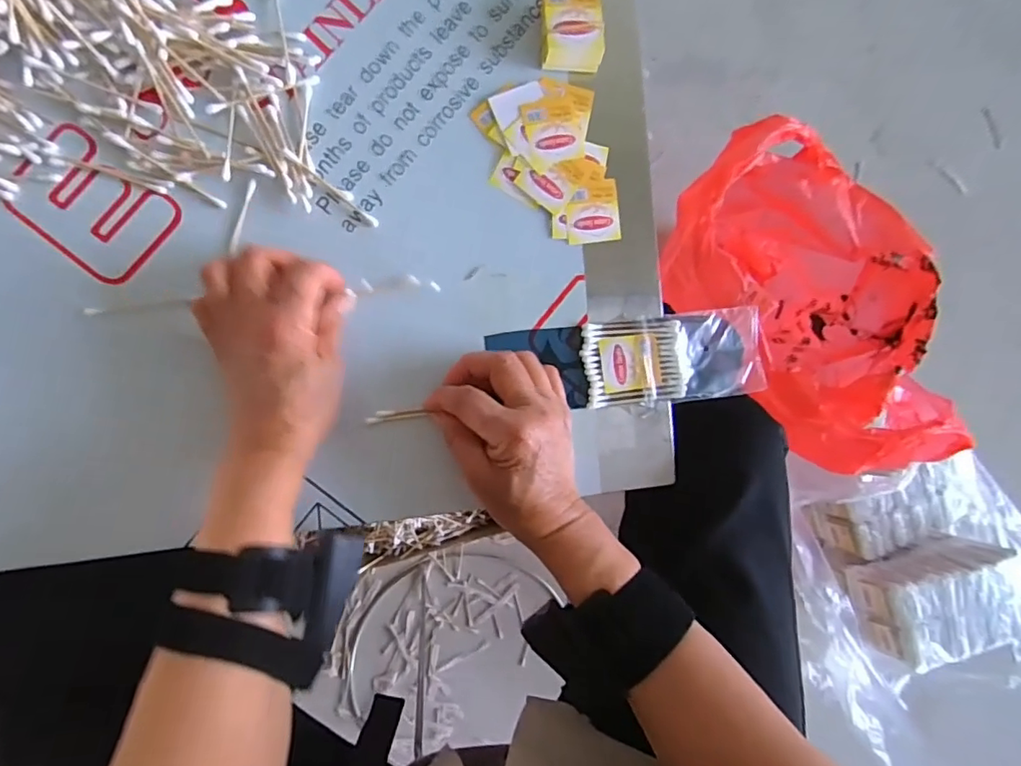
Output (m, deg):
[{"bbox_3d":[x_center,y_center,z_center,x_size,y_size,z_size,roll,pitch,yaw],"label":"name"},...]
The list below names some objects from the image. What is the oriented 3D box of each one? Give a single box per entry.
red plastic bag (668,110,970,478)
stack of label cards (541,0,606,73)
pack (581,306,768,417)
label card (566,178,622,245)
[{"bbox_3d":[0.362,-0.100,0.743,0.284,0.316,0.430,-32,96,-7],"label":"red plastic bag"},{"bbox_3d":[0.042,-0.247,0.382,0.041,0.024,0.052,-3,92,-9],"label":"stack of label cards"},{"bbox_3d":[0.123,-0.017,0.408,0.138,0.012,0.065,-7,93,-9],"label":"pack"},{"bbox_3d":[0.060,-0.124,0.396,0.039,0.004,0.043,-6,96,-3],"label":"label card"}]

